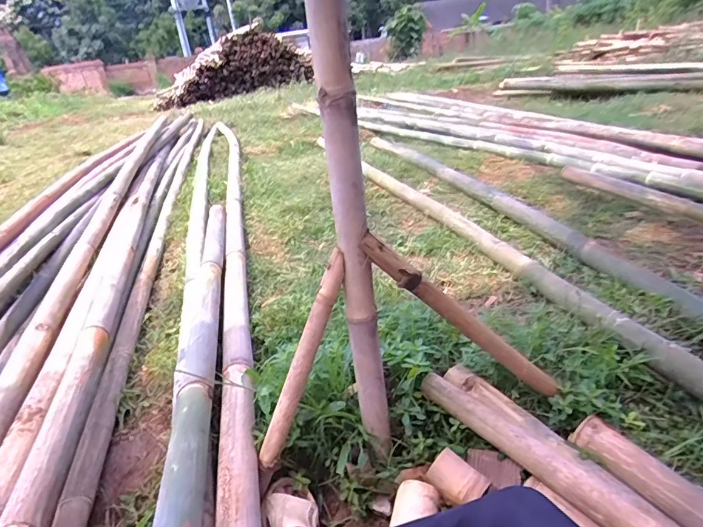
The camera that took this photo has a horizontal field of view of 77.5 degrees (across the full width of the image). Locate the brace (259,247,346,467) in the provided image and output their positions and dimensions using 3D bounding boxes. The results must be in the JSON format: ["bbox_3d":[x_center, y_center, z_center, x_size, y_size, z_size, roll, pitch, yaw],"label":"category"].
[{"bbox_3d":[-0.087,0.178,0.801,0.035,0.425,0.030,12,14,-37],"label":"brace"}]

